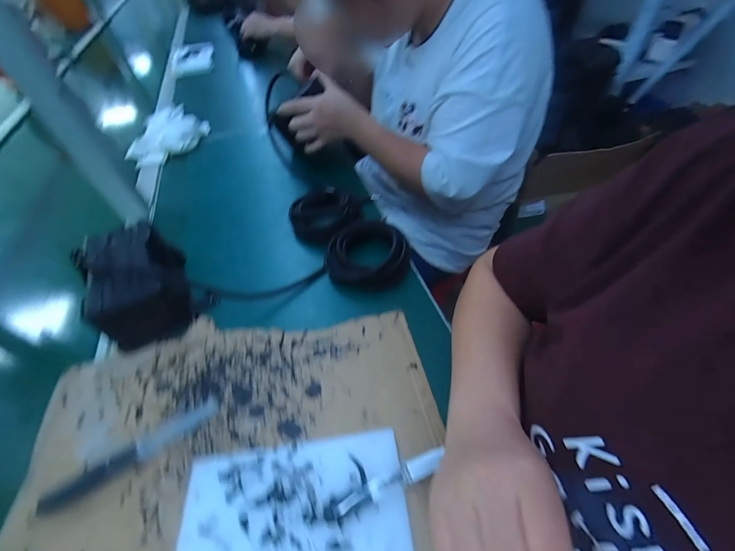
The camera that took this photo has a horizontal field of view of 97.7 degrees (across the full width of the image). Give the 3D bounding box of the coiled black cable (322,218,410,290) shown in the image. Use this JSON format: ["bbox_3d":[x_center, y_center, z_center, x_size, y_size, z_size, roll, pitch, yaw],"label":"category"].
[{"bbox_3d":[0.004,-0.035,0.480,0.114,0.034,0.119,6,51,9],"label":"coiled black cable"}]

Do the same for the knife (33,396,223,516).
[{"bbox_3d":[-0.235,0.179,0.328,0.160,0.011,0.024,-31,55,-20],"label":"knife"}]

